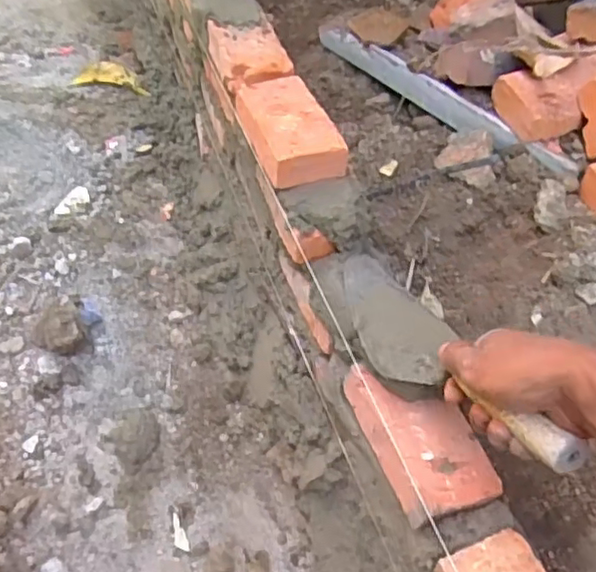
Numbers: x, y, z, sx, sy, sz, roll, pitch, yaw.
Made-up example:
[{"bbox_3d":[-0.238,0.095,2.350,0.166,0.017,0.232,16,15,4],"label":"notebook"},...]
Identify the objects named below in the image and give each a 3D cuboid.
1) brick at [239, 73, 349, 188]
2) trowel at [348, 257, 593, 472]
[{"bbox_3d":[-0.011,-0.175,0.709,0.086,0.039,0.163,-13,51,-17],"label":"brick"},{"bbox_3d":[0.116,0.058,0.546,0.082,0.051,0.304,-16,29,-17],"label":"trowel"}]

